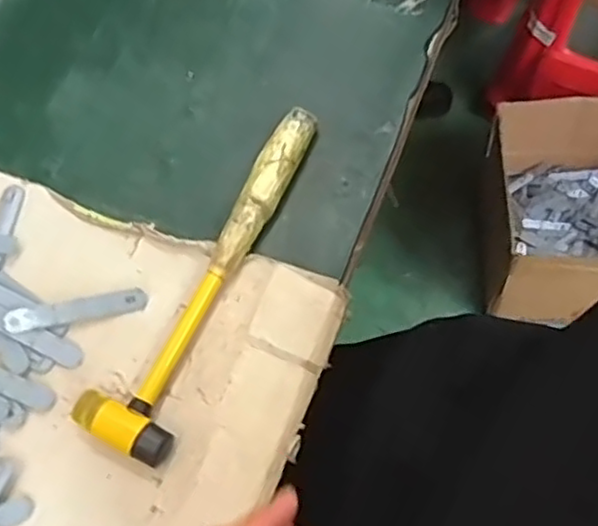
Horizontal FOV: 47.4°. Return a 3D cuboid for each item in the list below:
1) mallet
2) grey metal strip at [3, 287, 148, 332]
[{"bbox_3d":[-0.060,0.001,0.466,0.059,0.021,0.264,21,70,12],"label":"mallet"},{"bbox_3d":[-0.152,0.034,0.465,0.094,0.008,0.020,-13,67,-2],"label":"grey metal strip"}]

